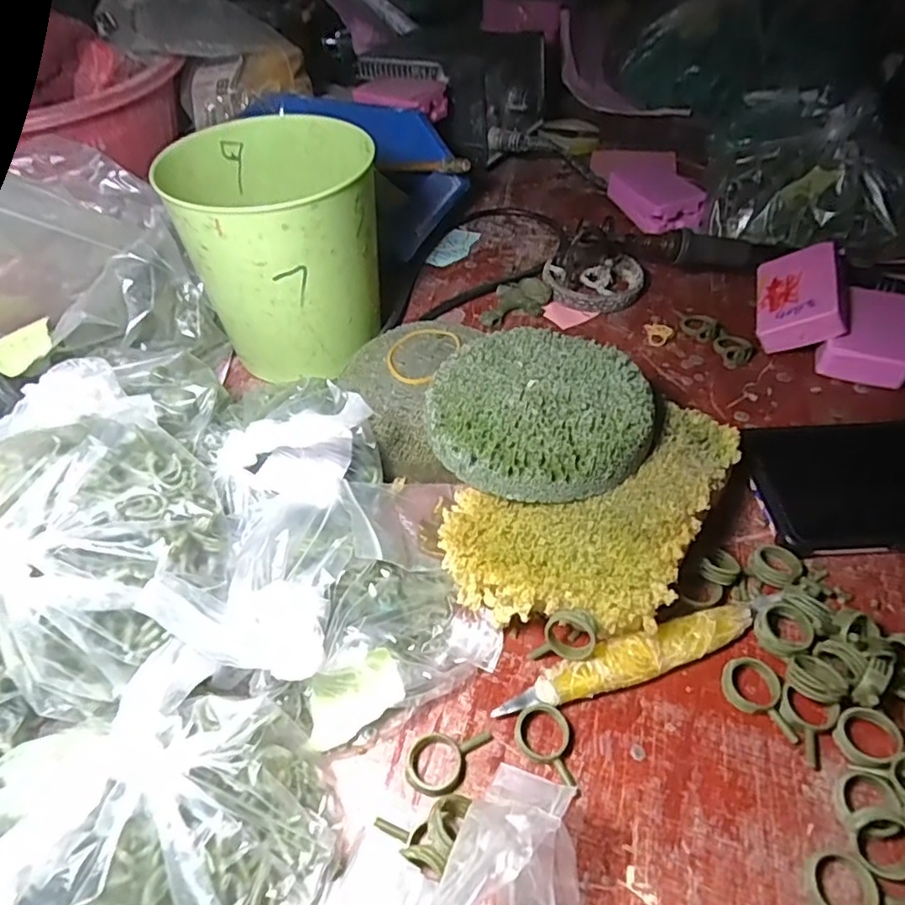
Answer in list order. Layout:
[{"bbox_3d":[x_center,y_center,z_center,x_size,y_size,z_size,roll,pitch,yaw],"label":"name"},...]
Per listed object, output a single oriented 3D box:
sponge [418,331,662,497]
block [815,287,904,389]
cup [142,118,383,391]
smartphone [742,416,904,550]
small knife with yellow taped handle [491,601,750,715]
[{"bbox_3d":[0.040,-0.022,0.284,0.100,0.019,0.094,-1,48,2],"label":"sponge"},{"bbox_3d":[0.255,-0.074,0.375,0.046,0.022,0.074,20,52,19],"label":"block"},{"bbox_3d":[-0.096,-0.121,0.363,0.097,0.109,0.114,-11,49,-7],"label":"cup"},{"bbox_3d":[0.234,0.011,0.310,0.161,0.013,0.083,-3,48,1],"label":"smartphone"},{"bbox_3d":[0.074,0.086,0.251,0.115,0.011,0.018,-17,50,-12],"label":"small knife with yellow taped handle"}]

